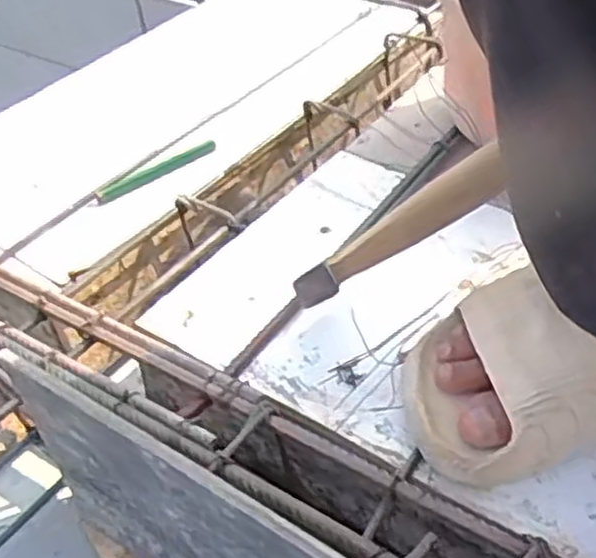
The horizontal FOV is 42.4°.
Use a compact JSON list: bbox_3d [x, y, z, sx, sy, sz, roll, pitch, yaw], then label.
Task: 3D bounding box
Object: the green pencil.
[{"bbox_3d":[-0.142,-0.105,0.753,0.139,0.013,0.014,-30,48,-23],"label":"green pencil"}]

